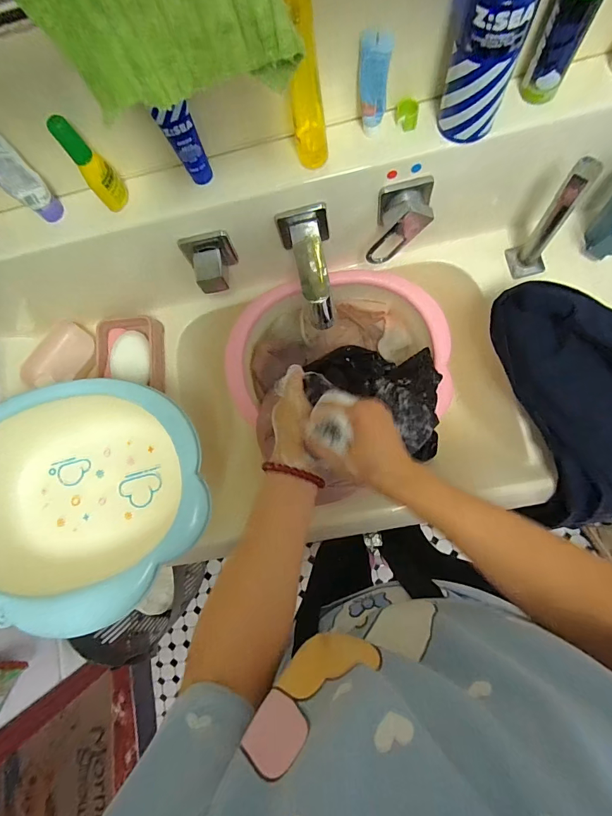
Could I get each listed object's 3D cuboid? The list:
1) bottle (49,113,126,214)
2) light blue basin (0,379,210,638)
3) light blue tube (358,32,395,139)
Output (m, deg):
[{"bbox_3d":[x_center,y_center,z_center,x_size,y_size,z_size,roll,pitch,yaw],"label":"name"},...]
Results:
[{"bbox_3d":[-0.209,-0.234,0.387,0.029,0.095,0.021,-38,81,0],"label":"bottle"},{"bbox_3d":[-0.273,0.120,0.504,0.313,0.136,0.272,-12,82,5],"label":"light blue basin"},{"bbox_3d":[0.064,-0.301,0.372,0.027,0.087,0.022,-8,82,5],"label":"light blue tube"}]

